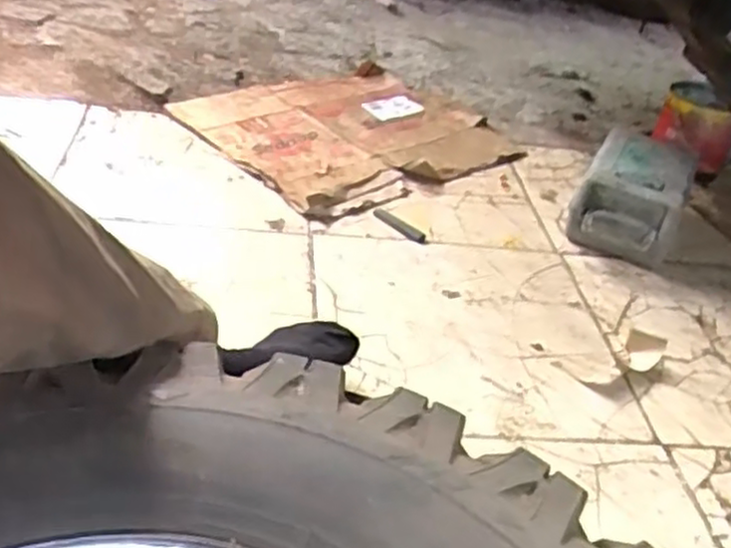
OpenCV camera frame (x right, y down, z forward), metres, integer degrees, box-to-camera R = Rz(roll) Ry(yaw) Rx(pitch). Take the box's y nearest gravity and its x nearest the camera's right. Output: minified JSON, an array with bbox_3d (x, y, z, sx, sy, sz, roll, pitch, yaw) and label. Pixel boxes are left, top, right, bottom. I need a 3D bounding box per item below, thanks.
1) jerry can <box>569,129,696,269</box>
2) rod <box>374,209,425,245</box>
[{"bbox_3d":[0.383,-0.109,1.073,0.145,0.128,0.149,21,37,17],"label":"jerry can"},{"bbox_3d":[0.054,-0.075,1.137,0.021,0.009,0.098,-25,47,-39],"label":"rod"}]

